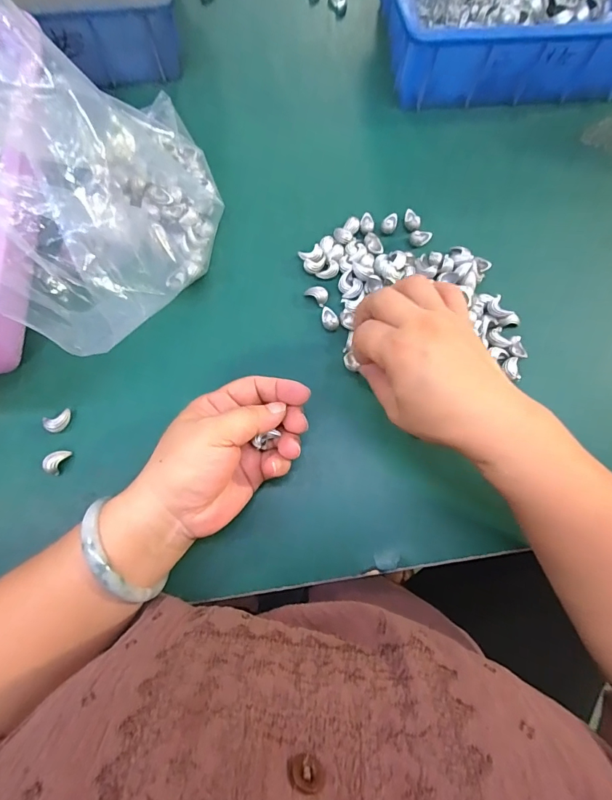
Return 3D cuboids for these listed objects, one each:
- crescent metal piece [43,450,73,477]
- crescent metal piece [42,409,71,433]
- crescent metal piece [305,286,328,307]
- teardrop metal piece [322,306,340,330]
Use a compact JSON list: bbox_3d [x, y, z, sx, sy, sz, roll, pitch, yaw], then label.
[{"bbox_3d":[-0.183,0.045,0.304,0.011,0.011,0.019,25,78,4],"label":"crescent metal piece"},{"bbox_3d":[-0.185,0.016,0.312,0.018,0.011,0.013,-29,79,-8],"label":"crescent metal piece"},{"bbox_3d":[0.010,-0.088,0.343,0.019,0.004,0.014,34,78,6],"label":"crescent metal piece"},{"bbox_3d":[0.020,-0.066,0.338,0.013,0.006,0.021,-8,77,-3],"label":"teardrop metal piece"}]

